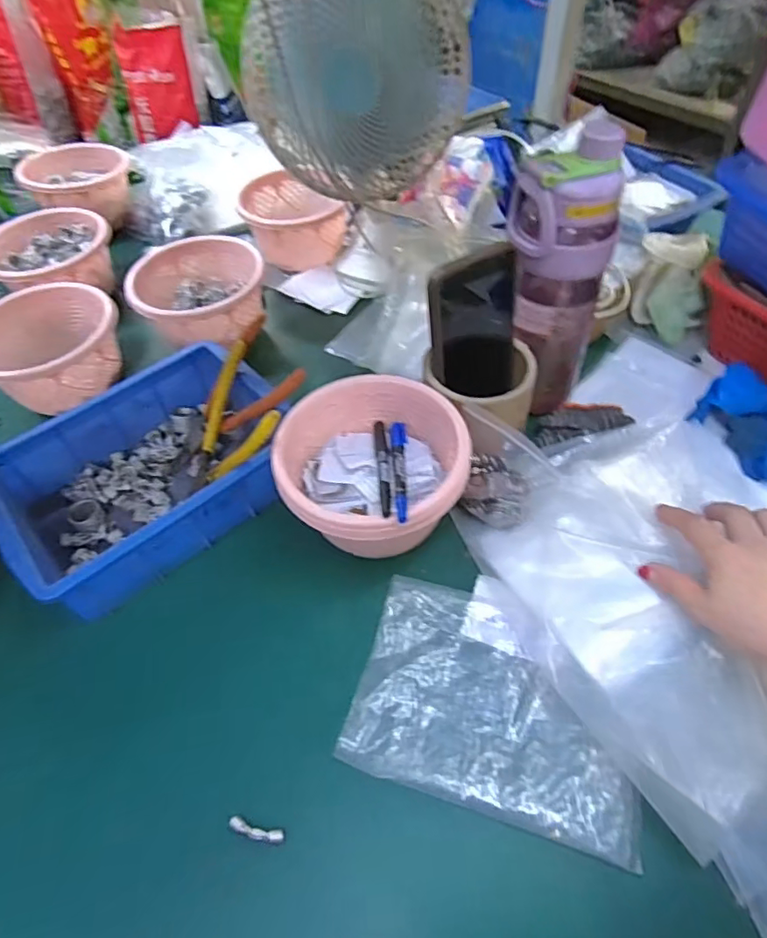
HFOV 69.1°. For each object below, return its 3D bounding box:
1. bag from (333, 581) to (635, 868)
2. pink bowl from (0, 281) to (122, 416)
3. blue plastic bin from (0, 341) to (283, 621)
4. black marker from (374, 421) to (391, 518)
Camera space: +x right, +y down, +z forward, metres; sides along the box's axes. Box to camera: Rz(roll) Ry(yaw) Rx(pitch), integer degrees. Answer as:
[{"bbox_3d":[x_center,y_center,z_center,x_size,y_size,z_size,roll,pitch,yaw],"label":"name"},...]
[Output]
[{"bbox_3d":[0.080,0.165,0.396,0.190,0.008,0.139,13,54,14],"label":"bag"},{"bbox_3d":[-0.352,-0.122,0.598,0.128,0.088,0.149,35,61,27],"label":"pink bowl"},{"bbox_3d":[-0.210,0.008,0.513,0.247,0.083,0.176,-36,58,-23],"label":"blue plastic bin"},{"bbox_3d":[-0.001,-0.005,0.444,0.011,0.008,0.139,-5,29,0],"label":"black marker"}]

